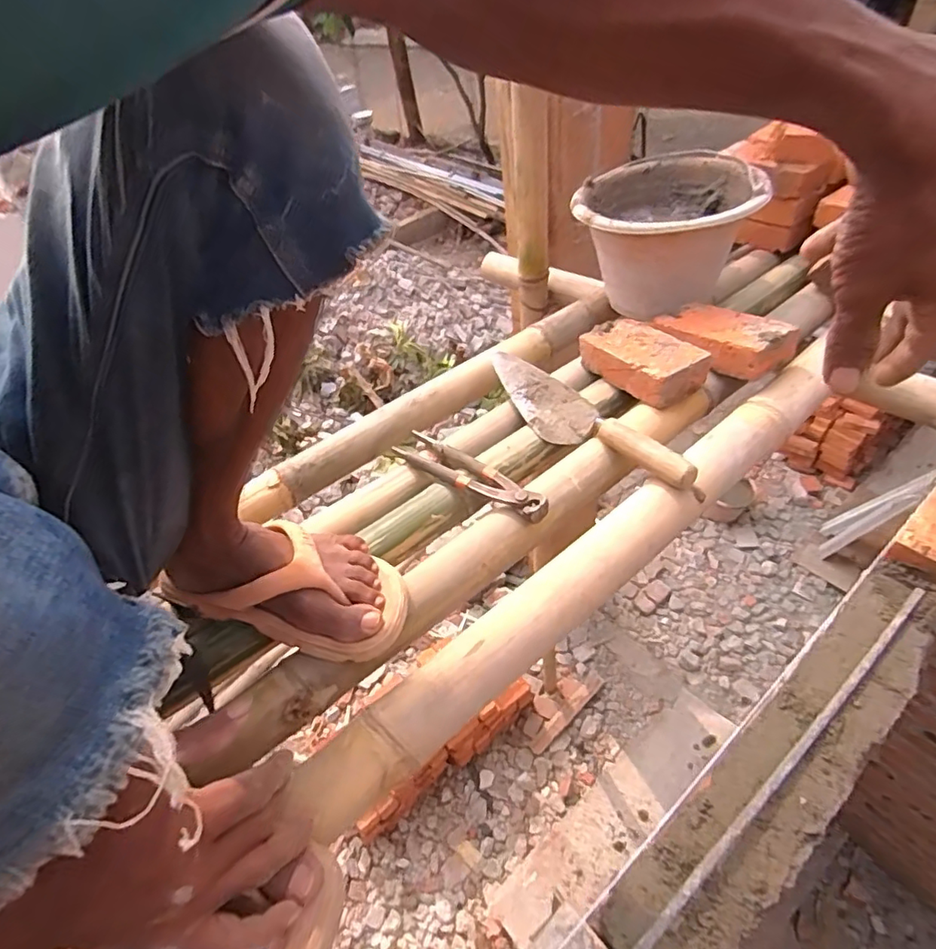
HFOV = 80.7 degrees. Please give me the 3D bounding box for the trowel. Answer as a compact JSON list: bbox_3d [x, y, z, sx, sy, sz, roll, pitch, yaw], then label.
[{"bbox_3d":[0.134,-0.071,0.664,0.084,0.054,0.317,-29,41,-21],"label":"trowel"}]

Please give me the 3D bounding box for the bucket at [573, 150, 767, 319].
[{"bbox_3d":[0.279,-0.348,0.815,0.237,0.178,0.231,-1,49,1],"label":"bucket"}]

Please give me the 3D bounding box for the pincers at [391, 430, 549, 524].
[{"bbox_3d":[-0.001,0.000,0.627,0.220,0.017,0.045,27,54,37],"label":"pincers"}]

